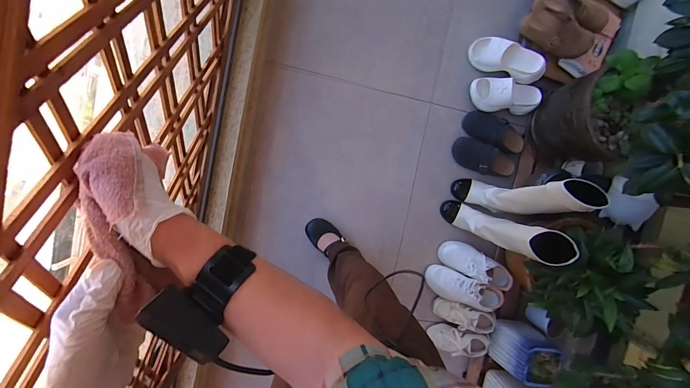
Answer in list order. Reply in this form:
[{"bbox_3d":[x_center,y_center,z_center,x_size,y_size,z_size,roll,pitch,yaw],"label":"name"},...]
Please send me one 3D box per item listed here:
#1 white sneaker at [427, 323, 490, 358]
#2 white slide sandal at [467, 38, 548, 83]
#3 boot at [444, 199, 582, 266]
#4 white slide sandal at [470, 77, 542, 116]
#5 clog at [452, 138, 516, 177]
[{"bbox_3d":[0.435,0.555,1.205,0.230,0.097,0.094,2,96,-9],"label":"white sneaker"},{"bbox_3d":[0.553,-0.465,1.102,0.253,0.082,0.088,33,97,23],"label":"white slide sandal"},{"bbox_3d":[0.495,0.111,1.017,0.243,0.407,0.105,20,93,-10],"label":"boot"},{"bbox_3d":[0.569,-0.347,1.124,0.234,0.073,0.109,2,96,-9],"label":"white slide sandal"},{"bbox_3d":[0.507,-0.122,1.149,0.237,0.070,0.097,24,92,-11],"label":"clog"}]

